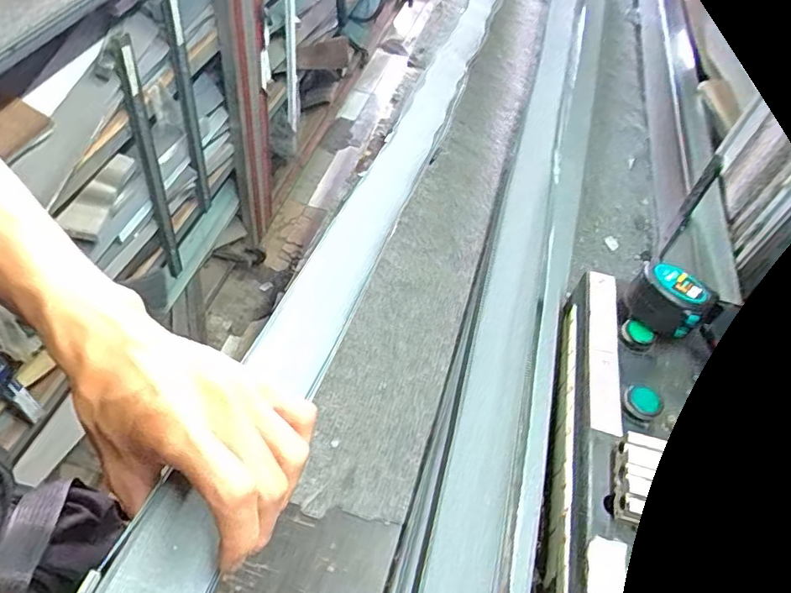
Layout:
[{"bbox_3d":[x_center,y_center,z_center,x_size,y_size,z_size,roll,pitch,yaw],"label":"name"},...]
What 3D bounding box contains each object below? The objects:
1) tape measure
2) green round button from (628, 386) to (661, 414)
[{"bbox_3d":[0.239,0.003,0.463,0.058,0.034,0.062,-22,58,-24],"label":"tape measure"},{"bbox_3d":[0.195,0.081,0.417,0.023,0.006,0.020,35,55,18],"label":"green round button"}]

